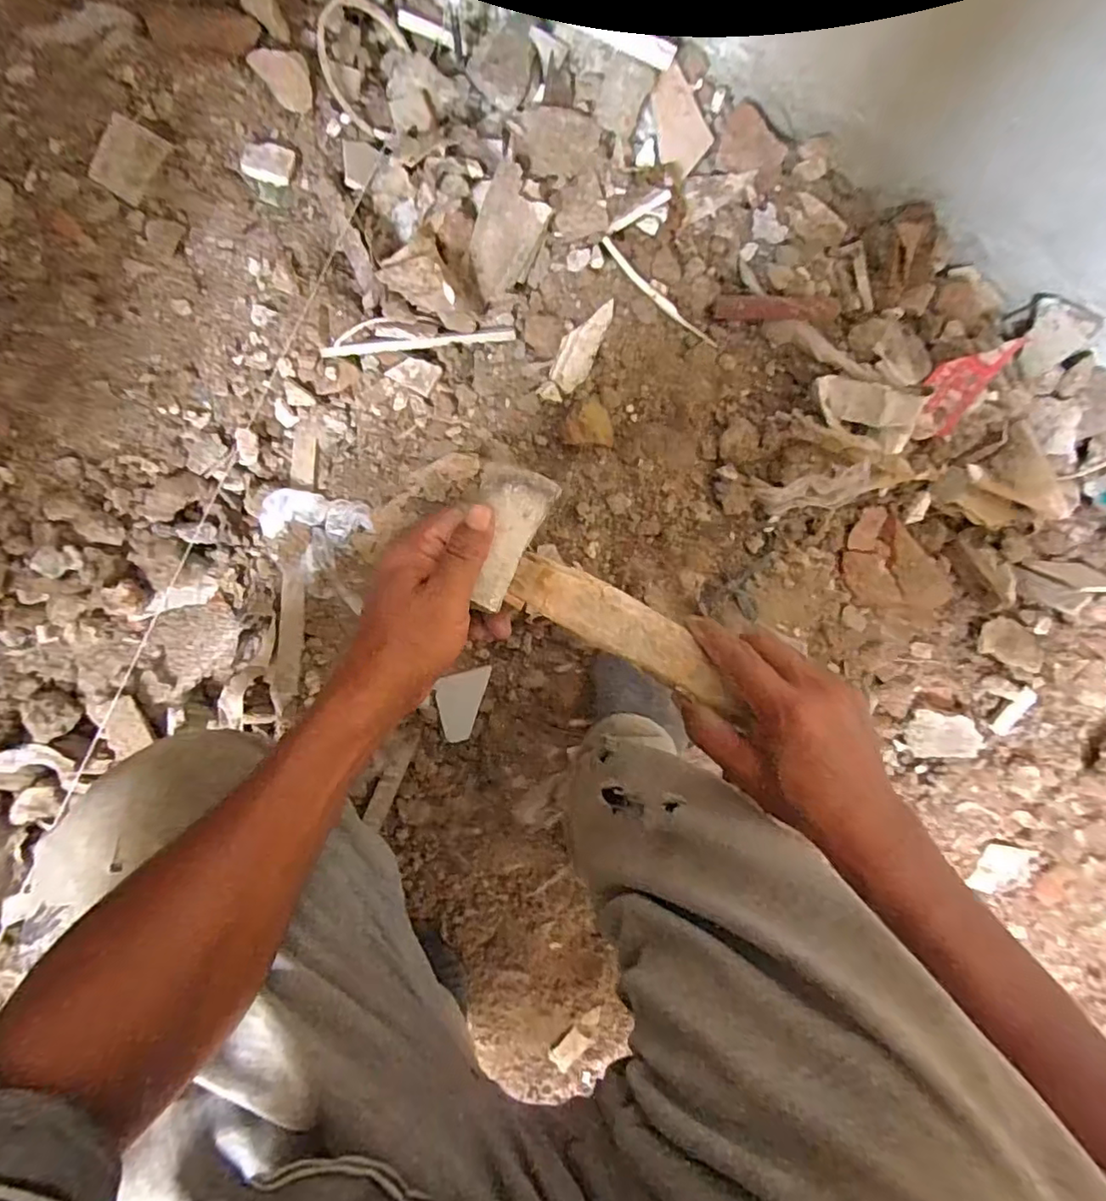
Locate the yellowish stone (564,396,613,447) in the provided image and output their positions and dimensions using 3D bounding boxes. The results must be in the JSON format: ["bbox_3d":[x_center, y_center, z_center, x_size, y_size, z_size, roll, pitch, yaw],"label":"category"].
[{"bbox_3d":[0.032,-0.157,0.525,0.043,0.021,0.038,0,98,-6],"label":"yellowish stone"}]

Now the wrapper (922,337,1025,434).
[{"bbox_3d":[0.372,-0.203,0.534,0.049,0.024,0.092,31,94,-9],"label":"wrapper"}]

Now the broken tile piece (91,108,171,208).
[{"bbox_3d":[-0.338,-0.351,0.471,0.044,0.004,0.056,30,94,-9],"label":"broken tile piece"}]

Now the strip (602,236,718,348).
[{"bbox_3d":[0.093,-0.267,0.525,0.132,0.017,0.015,38,95,-8],"label":"strip"}]

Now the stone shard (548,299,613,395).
[{"bbox_3d":[0.024,-0.219,0.512,0.031,0.014,0.080,22,95,-8],"label":"stone shard"}]

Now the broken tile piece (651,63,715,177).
[{"bbox_3d":[0.108,-0.411,0.515,0.067,0.009,0.054,32,104,-34],"label":"broken tile piece"}]

